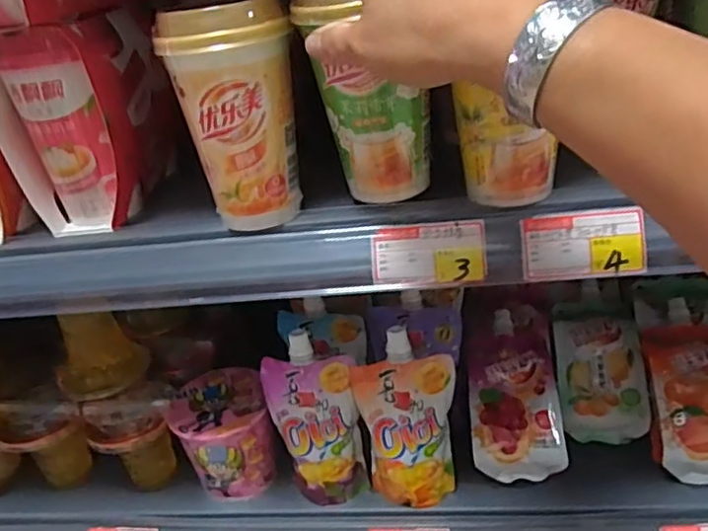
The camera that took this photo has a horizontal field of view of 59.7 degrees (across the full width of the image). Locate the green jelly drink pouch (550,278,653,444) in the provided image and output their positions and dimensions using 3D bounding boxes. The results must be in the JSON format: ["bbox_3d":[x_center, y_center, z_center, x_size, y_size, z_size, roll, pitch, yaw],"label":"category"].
[{"bbox_3d":[0.239,0.099,0.608,0.074,0.036,0.147,-3,62,13],"label":"green jelly drink pouch"}]

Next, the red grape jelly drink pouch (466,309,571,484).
[{"bbox_3d":[0.151,0.115,0.583,0.087,0.032,0.162,-3,55,5],"label":"red grape jelly drink pouch"}]

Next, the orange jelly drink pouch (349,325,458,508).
[{"bbox_3d":[0.044,0.131,0.519,0.080,0.164,0.035,-6,30,4],"label":"orange jelly drink pouch"}]

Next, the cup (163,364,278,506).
[{"bbox_3d":[-0.121,0.162,0.587,0.085,0.090,0.091,-6,30,3],"label":"cup"}]

